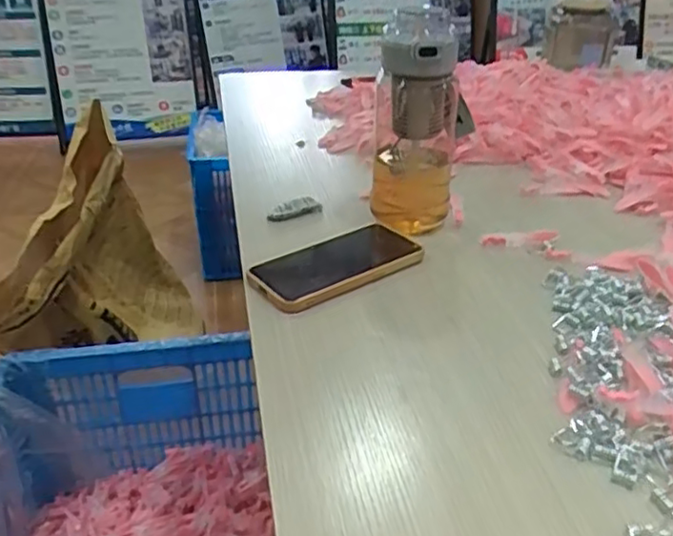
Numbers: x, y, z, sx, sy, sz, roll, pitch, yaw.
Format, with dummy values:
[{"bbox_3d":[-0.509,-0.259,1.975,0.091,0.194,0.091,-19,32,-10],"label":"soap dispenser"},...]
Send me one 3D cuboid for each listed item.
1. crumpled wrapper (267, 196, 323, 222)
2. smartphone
[{"bbox_3d":[-0.045,-0.061,0.697,0.059,0.023,0.012,-13,33,-20],"label":"crumpled wrapper"},{"bbox_3d":[0.003,-0.003,0.603,0.163,0.015,0.078,-23,36,-32],"label":"smartphone"}]

